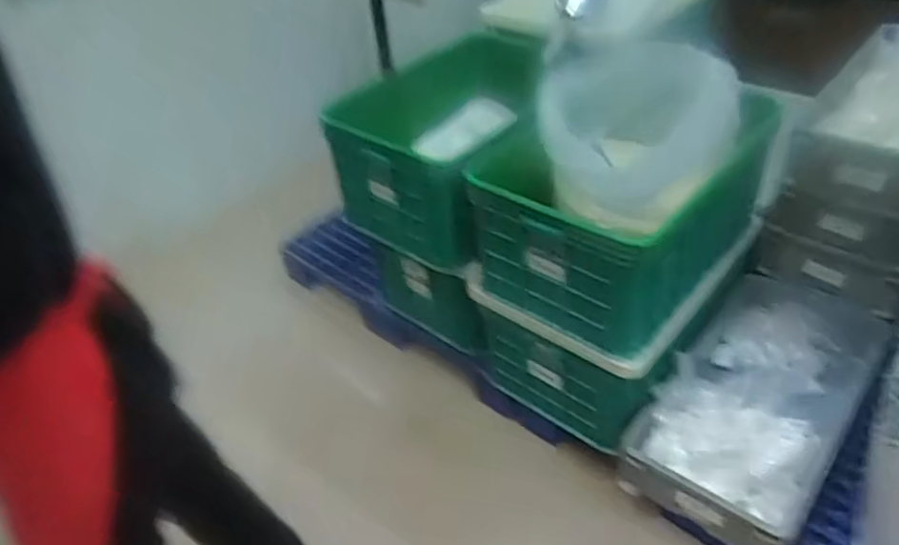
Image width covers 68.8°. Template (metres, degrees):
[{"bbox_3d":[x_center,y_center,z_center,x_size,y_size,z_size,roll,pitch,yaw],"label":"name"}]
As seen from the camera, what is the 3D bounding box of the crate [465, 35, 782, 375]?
[{"bbox_3d":[0.390,-0.153,1.433,0.414,0.345,0.646,25,50,32],"label":"crate"}]

